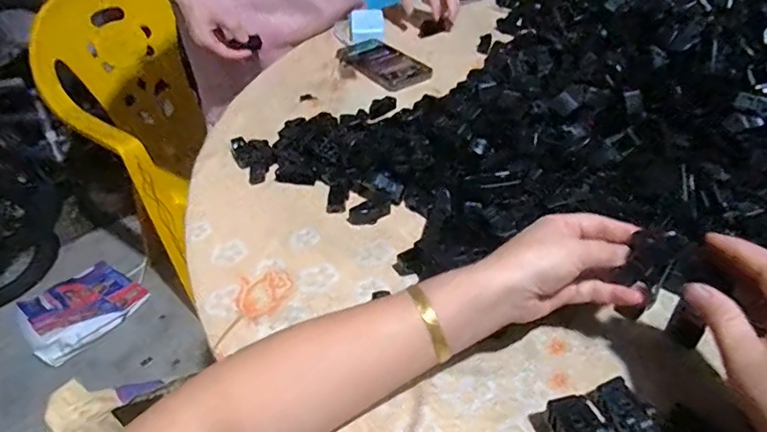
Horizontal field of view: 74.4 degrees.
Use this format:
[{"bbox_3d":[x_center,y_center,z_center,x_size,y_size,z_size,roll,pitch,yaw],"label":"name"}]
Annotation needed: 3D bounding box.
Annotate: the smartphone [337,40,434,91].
[{"bbox_3d":[-0.002,-0.240,0.788,0.086,0.012,0.171,-28,46,-22],"label":"smartphone"}]

